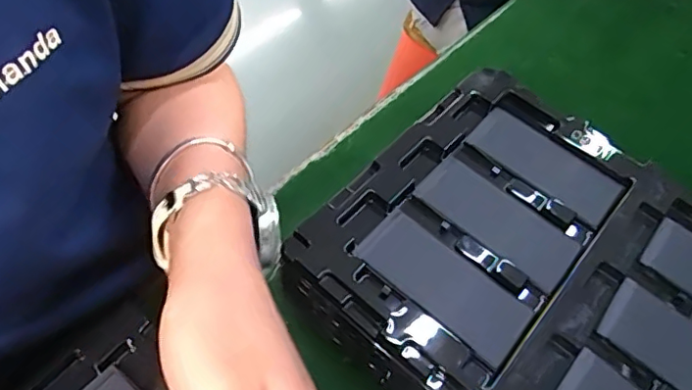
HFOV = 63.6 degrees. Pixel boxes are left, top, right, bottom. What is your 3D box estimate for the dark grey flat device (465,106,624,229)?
[{"bbox_3d":[0.132,-0.022,0.370,0.098,0.004,0.043,39,62,19],"label":"dark grey flat device"}]

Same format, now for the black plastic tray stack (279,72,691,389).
[{"bbox_3d":[0.131,0.065,0.339,0.272,0.065,0.218,37,62,18],"label":"black plastic tray stack"}]

